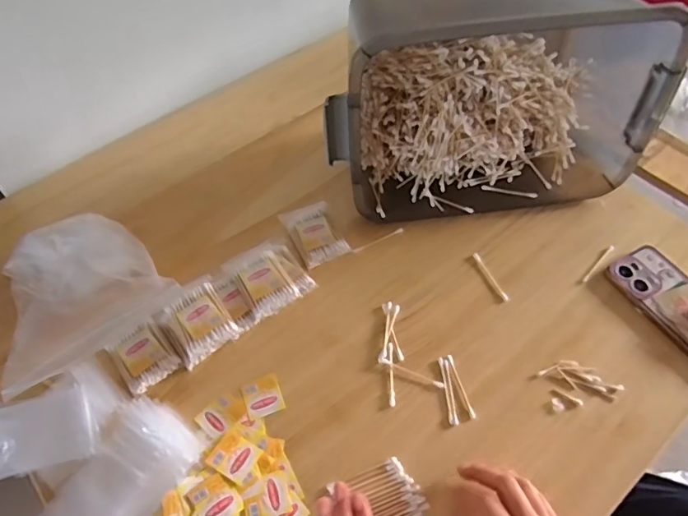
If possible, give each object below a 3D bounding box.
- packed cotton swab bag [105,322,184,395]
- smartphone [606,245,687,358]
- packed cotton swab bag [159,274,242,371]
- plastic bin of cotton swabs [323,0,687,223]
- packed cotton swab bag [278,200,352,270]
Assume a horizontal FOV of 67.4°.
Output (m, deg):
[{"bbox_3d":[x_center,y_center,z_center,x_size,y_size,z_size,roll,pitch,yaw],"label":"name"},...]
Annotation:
[{"bbox_3d":[-0.219,0.108,0.567,0.058,0.015,0.068,-35,60,-22],"label":"packed cotton swab bag"},{"bbox_3d":[0.386,0.053,0.589,0.083,0.019,0.159,-27,58,-18],"label":"smartphone"},{"bbox_3d":[-0.164,0.071,0.579,0.068,0.033,0.079,-29,59,-19],"label":"packed cotton swab bag"},{"bbox_3d":[0.173,-0.204,0.652,0.396,0.235,0.206,-7,54,-4],"label":"plastic bin of cotton swabs"},{"bbox_3d":[-0.038,-0.036,0.659,0.059,0.013,0.096,-23,57,-15],"label":"packed cotton swab bag"}]

